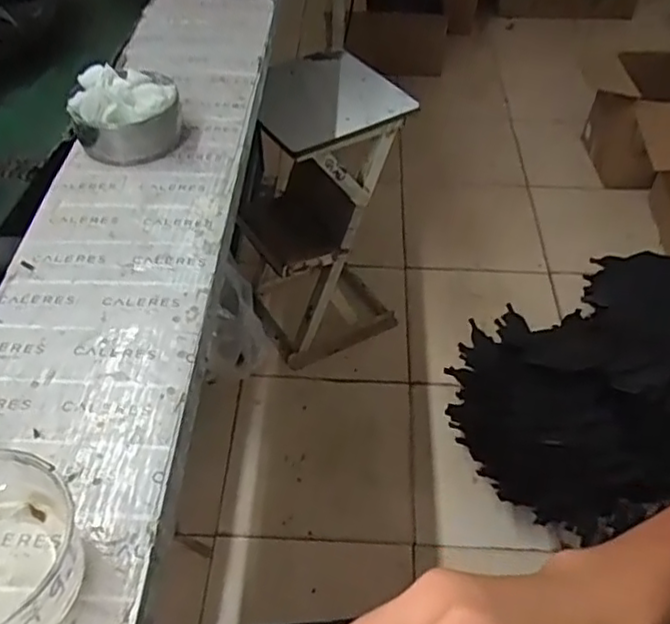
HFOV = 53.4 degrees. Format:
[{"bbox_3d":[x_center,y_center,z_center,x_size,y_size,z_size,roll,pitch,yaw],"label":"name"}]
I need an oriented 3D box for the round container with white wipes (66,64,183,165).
[{"bbox_3d":[-0.234,-0.232,0.755,0.109,0.078,0.110,0,47,0],"label":"round container with white wipes"}]

